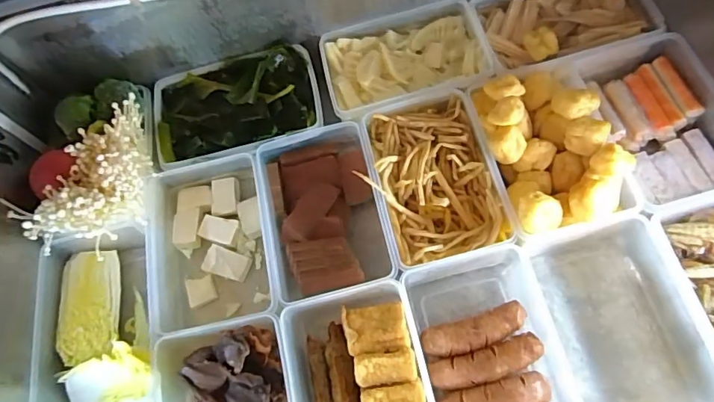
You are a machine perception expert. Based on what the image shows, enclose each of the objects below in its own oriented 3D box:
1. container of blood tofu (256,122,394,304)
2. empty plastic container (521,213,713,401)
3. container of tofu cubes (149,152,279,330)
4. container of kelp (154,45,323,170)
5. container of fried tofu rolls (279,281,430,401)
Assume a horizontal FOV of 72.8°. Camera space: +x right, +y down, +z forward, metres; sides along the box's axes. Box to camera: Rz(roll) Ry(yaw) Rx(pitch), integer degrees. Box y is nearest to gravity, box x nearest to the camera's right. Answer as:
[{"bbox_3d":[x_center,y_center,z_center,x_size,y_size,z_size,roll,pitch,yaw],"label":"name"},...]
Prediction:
[{"bbox_3d":[-0.038,0.010,0.531,0.118,0.048,0.189,-11,63,-3],"label":"container of blood tofu"},{"bbox_3d":[0.250,0.116,0.455,0.117,0.067,0.191,-12,63,-3],"label":"empty plastic container"},{"bbox_3d":[-0.159,0.047,0.540,0.126,0.062,0.188,-12,63,-3],"label":"container of tofu cubes"},{"bbox_3d":[-0.145,-0.113,0.586,0.195,0.051,0.125,-10,63,-2],"label":"container of kelp"},{"bbox_3d":[0.002,0.181,0.462,0.124,0.063,0.197,-12,63,-3],"label":"container of fried tofu rolls"}]

